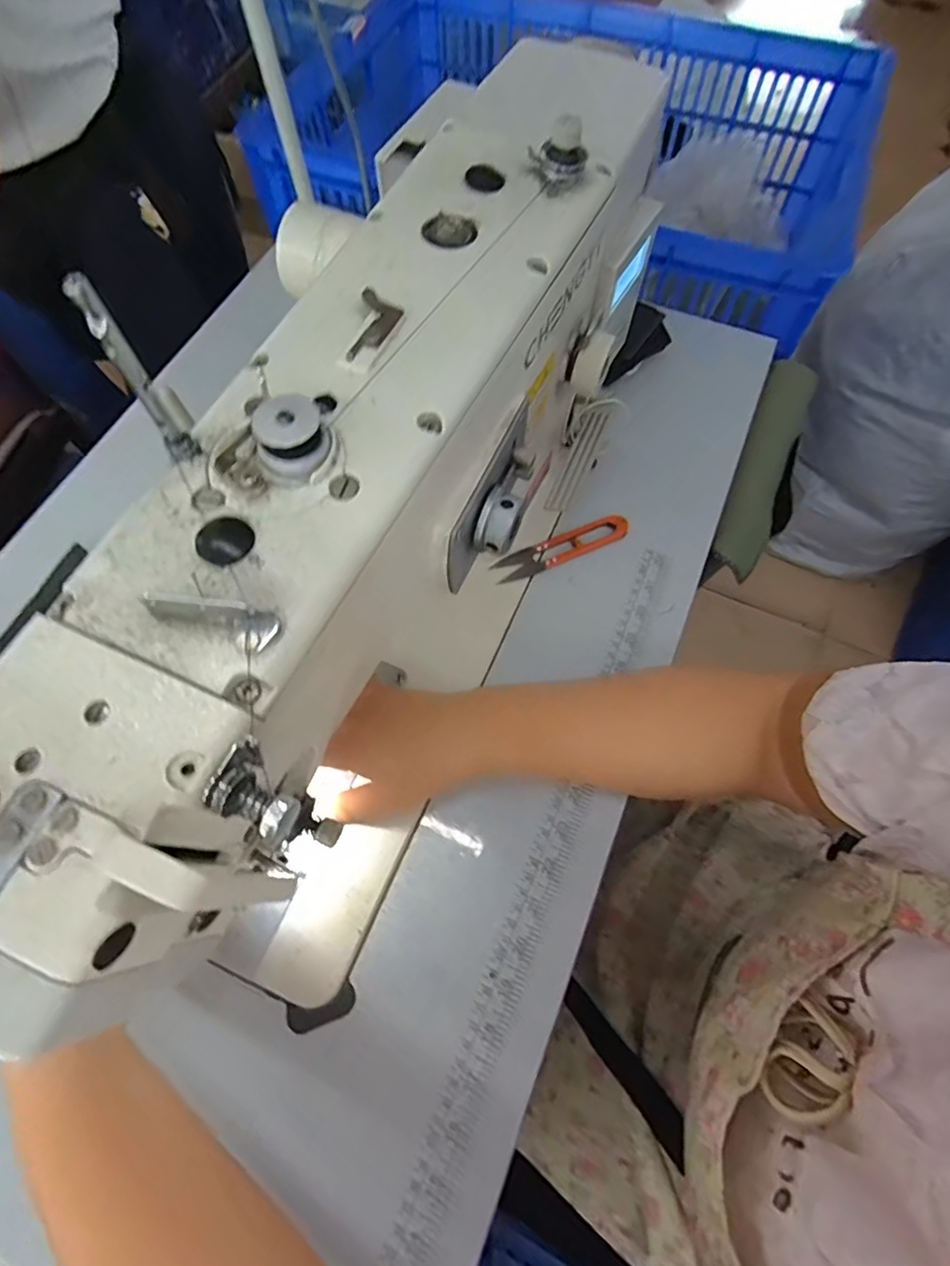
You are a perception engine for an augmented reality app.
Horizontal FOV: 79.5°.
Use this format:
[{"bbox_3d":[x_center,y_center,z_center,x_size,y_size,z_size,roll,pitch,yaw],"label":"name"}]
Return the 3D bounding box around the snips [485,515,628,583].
[{"bbox_3d":[0.073,-0.070,0.474,0.115,0.013,0.027,-19,68,-8],"label":"snips"}]

